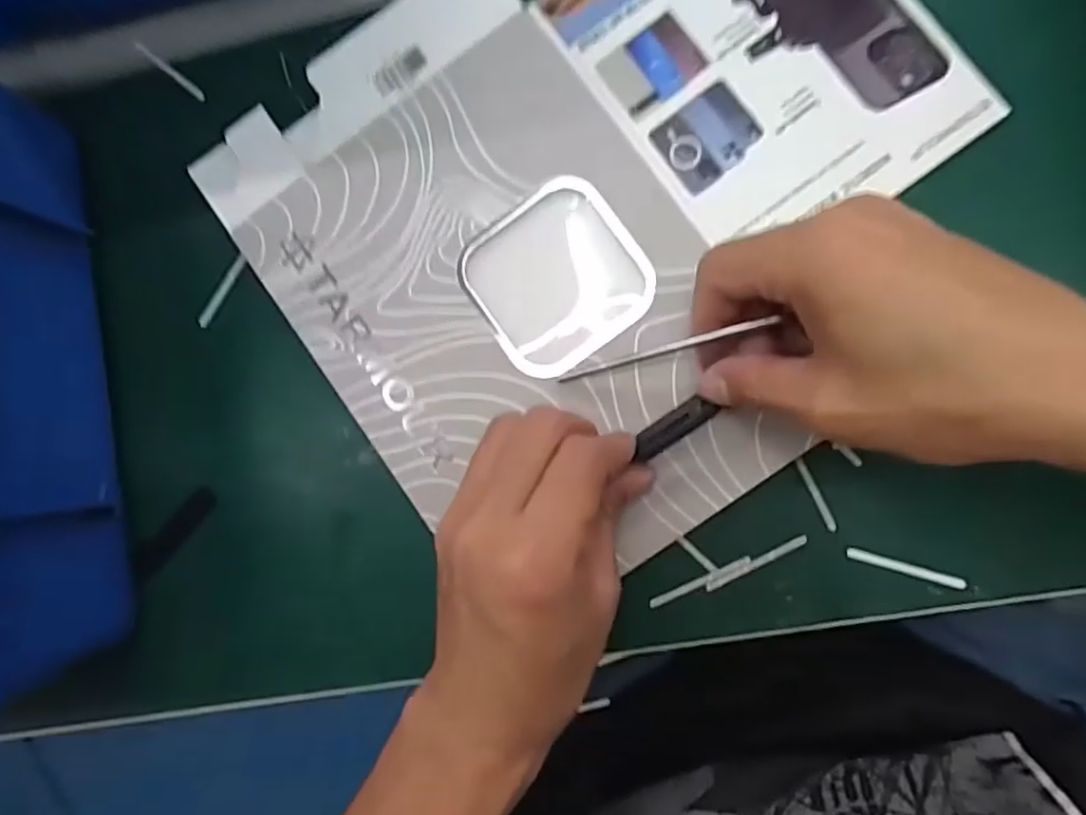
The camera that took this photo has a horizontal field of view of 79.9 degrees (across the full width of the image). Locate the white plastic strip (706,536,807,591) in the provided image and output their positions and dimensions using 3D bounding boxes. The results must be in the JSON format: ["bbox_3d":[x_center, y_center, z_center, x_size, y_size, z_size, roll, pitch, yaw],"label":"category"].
[{"bbox_3d":[0.087,0.064,0.262,0.044,0.004,0.004,-28,87,4],"label":"white plastic strip"}]

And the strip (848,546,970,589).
[{"bbox_3d":[0.143,0.064,0.255,0.045,0.004,0.004,15,90,5],"label":"strip"}]

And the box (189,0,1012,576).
[{"bbox_3d":[0.030,-0.083,0.270,0.276,0.008,0.245,-35,86,4],"label":"box"}]

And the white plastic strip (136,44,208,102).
[{"bbox_3d":[-0.168,-0.152,0.293,0.038,0.004,0.004,40,93,5],"label":"white plastic strip"}]

